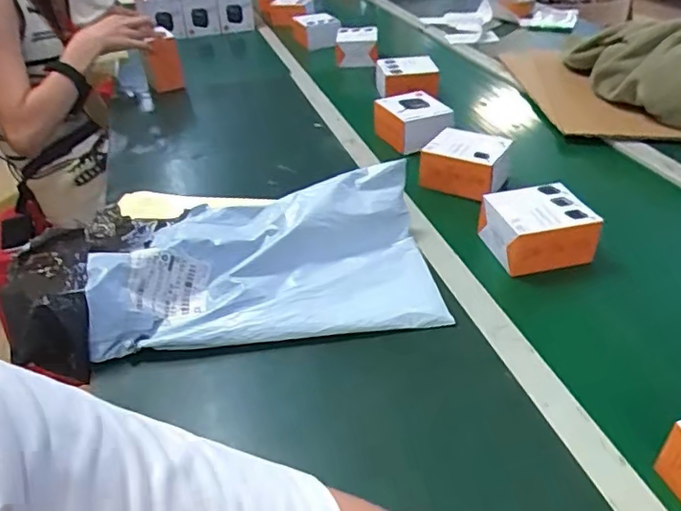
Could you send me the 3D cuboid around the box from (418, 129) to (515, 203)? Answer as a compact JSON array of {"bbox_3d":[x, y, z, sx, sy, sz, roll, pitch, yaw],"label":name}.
[{"bbox_3d":[0.188,-0.137,0.853,0.118,0.069,0.091,18,40,26],"label":"box"}]

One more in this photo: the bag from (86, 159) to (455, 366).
[{"bbox_3d":[-0.083,-0.004,0.663,0.369,0.078,0.228,-8,38,-4],"label":"bag"}]

